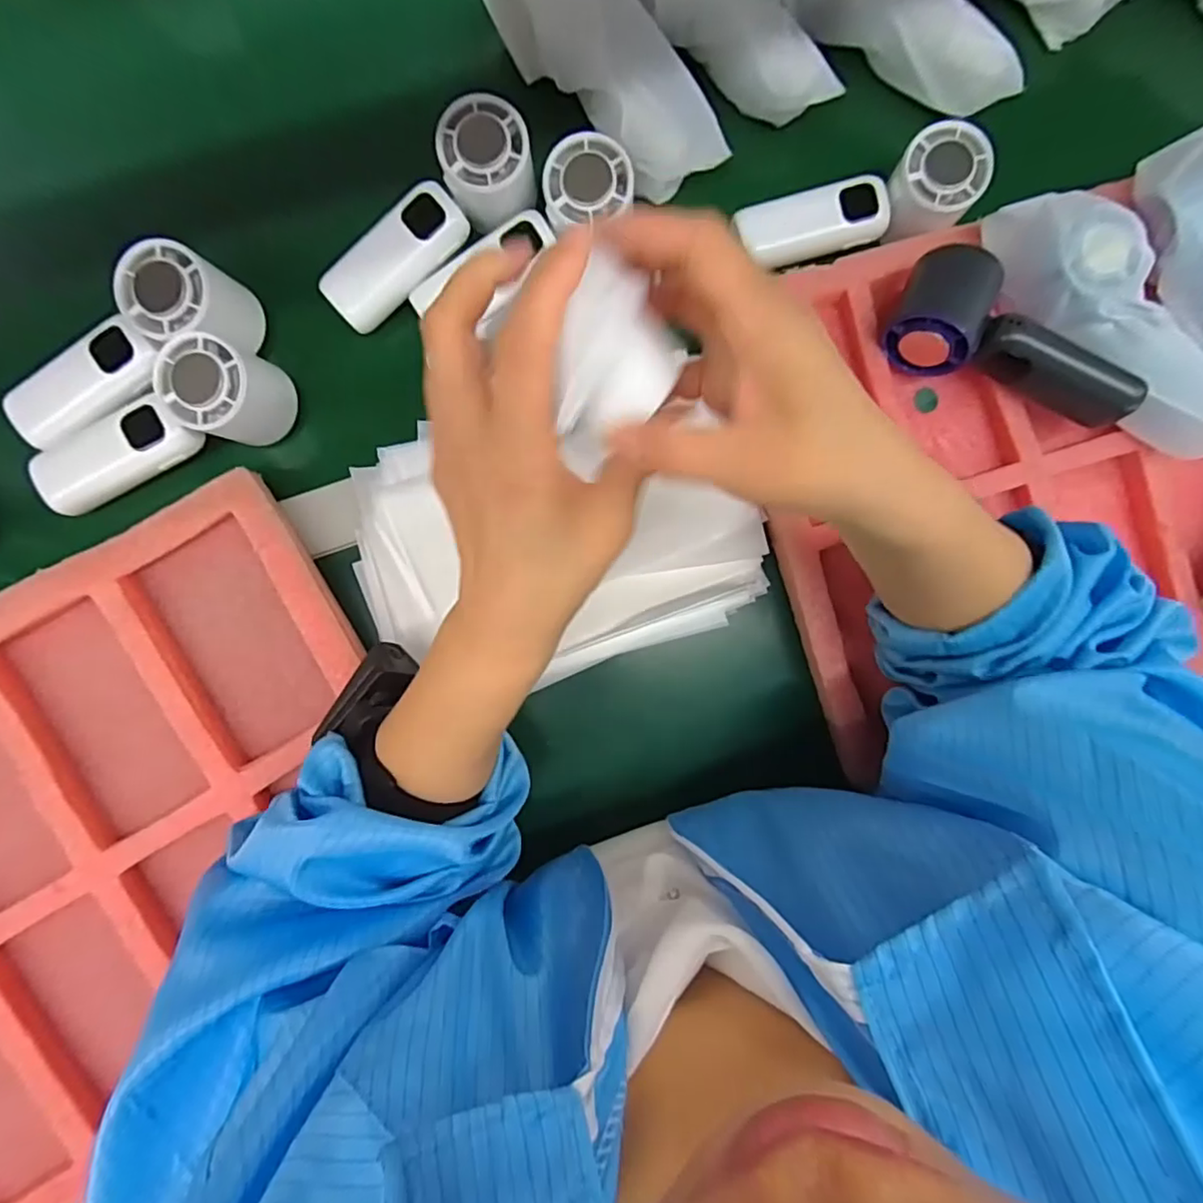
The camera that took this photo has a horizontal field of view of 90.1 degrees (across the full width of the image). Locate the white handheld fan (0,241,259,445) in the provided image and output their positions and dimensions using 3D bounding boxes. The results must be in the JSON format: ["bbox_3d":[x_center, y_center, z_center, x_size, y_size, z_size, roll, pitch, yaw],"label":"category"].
[{"bbox_3d":[-0.286,-0.148,0.357,0.156,0.050,0.058,-31,92,-5],"label":"white handheld fan"}]

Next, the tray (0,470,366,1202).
[{"bbox_3d":[-0.357,0.192,0.380,0.521,0.050,0.336,-32,92,-5],"label":"tray"}]

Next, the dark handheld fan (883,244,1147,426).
[{"bbox_3d":[0.259,-0.157,0.380,0.155,0.056,0.065,31,87,-4],"label":"dark handheld fan"}]

